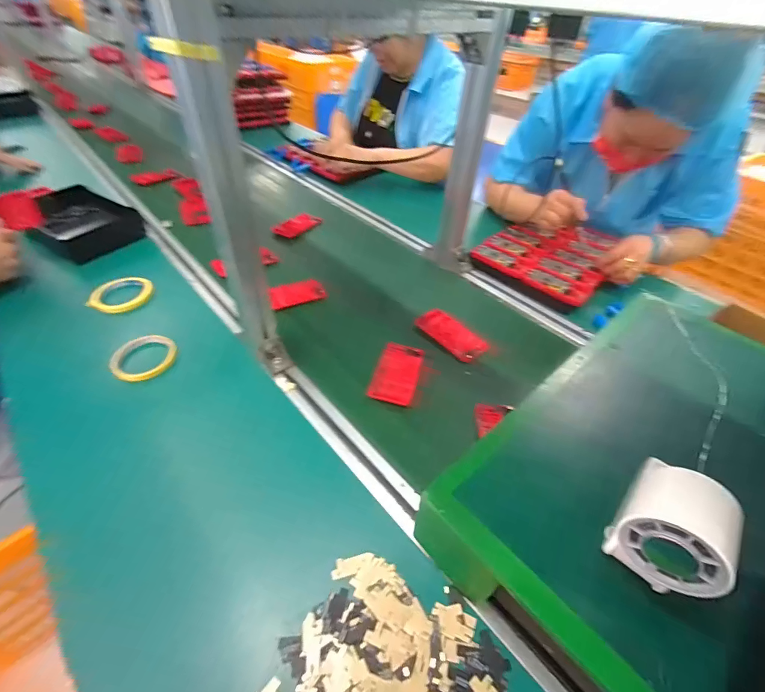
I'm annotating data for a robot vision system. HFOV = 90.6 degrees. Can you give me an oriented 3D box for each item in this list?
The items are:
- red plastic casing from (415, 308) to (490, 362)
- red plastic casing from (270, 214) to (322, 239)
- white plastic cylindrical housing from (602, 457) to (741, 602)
[{"bbox_3d":[0.118,-0.020,0.656,0.059,0.010,0.124,-27,52,-31],"label":"red plastic casing"},{"bbox_3d":[-0.203,-0.293,0.911,0.062,0.009,0.117,31,48,24],"label":"red plastic casing"},{"bbox_3d":[0.207,0.126,0.266,0.063,0.051,0.066,35,50,27],"label":"white plastic cylindrical housing"}]

